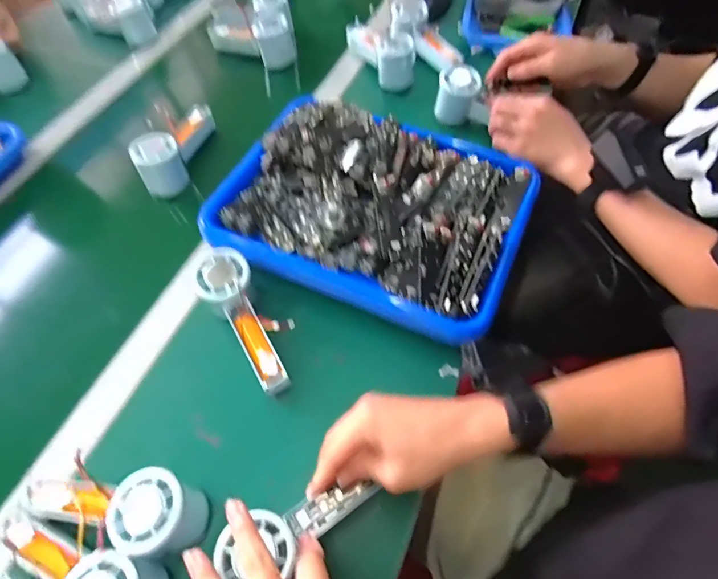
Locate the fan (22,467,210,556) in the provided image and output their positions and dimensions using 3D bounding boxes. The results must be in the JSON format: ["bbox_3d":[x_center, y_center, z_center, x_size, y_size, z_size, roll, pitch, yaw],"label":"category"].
[{"bbox_3d":[-0.203,0.171,0.365,0.152,0.055,0.059,12,58,11],"label":"fan"}]

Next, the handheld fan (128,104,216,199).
[{"bbox_3d":[-0.249,-0.199,0.601,0.052,0.058,0.150,8,58,9],"label":"handheld fan"}]

